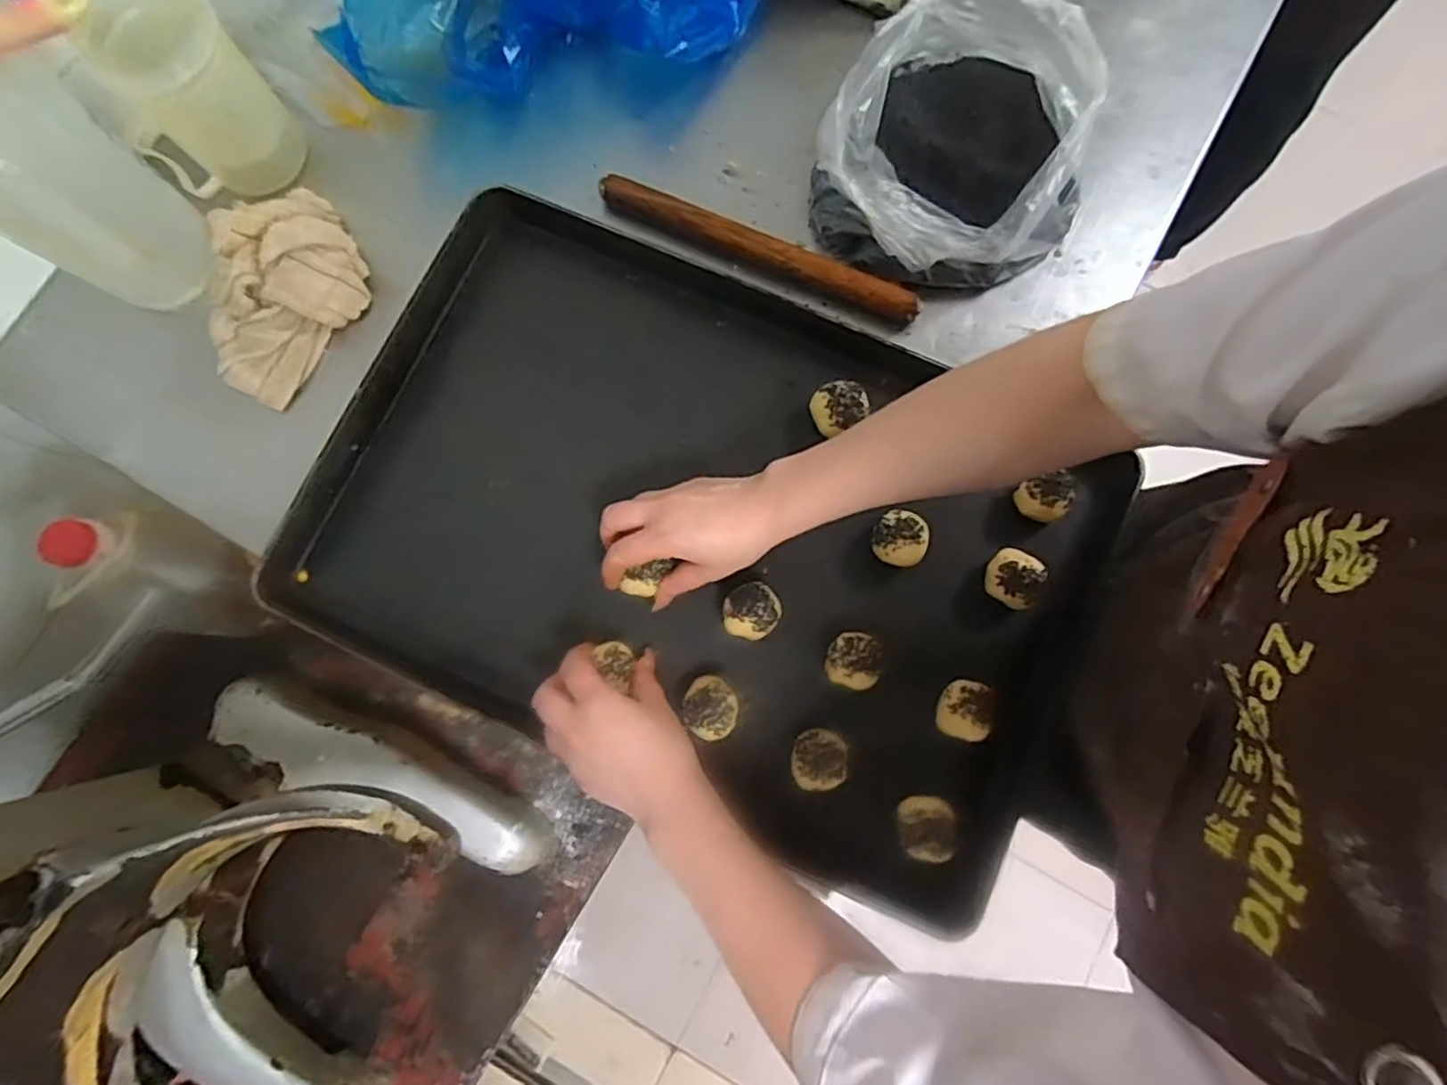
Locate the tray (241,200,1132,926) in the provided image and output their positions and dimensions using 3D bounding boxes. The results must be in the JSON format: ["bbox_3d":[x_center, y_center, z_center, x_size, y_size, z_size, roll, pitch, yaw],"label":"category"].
[{"bbox_3d":[-0.015,-0.013,0.538,0.595,0.032,0.393,24,81,5],"label":"tray"}]

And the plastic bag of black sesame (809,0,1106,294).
[{"bbox_3d":[0.206,-0.336,0.565,0.214,0.097,0.267,31,81,6],"label":"plastic bag of black sesame"}]

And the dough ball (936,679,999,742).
[{"bbox_3d":[0.183,0.127,0.517,0.038,0.041,0.043,18,80,4],"label":"dough ball"}]

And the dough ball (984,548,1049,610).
[{"bbox_3d":[0.226,0.030,0.527,0.045,0.032,0.040,36,82,7],"label":"dough ball"}]

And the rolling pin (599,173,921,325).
[{"bbox_3d":[0.030,-0.254,0.586,0.287,0.029,0.022,23,81,5],"label":"rolling pin"}]

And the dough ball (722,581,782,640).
[{"bbox_3d":[0.022,0.054,0.526,0.042,0.039,0.043,0,79,1],"label":"dough ball"}]

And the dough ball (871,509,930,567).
[{"bbox_3d":[0.138,-0.002,0.536,0.041,0.040,0.040,0,79,1],"label":"dough ball"}]

